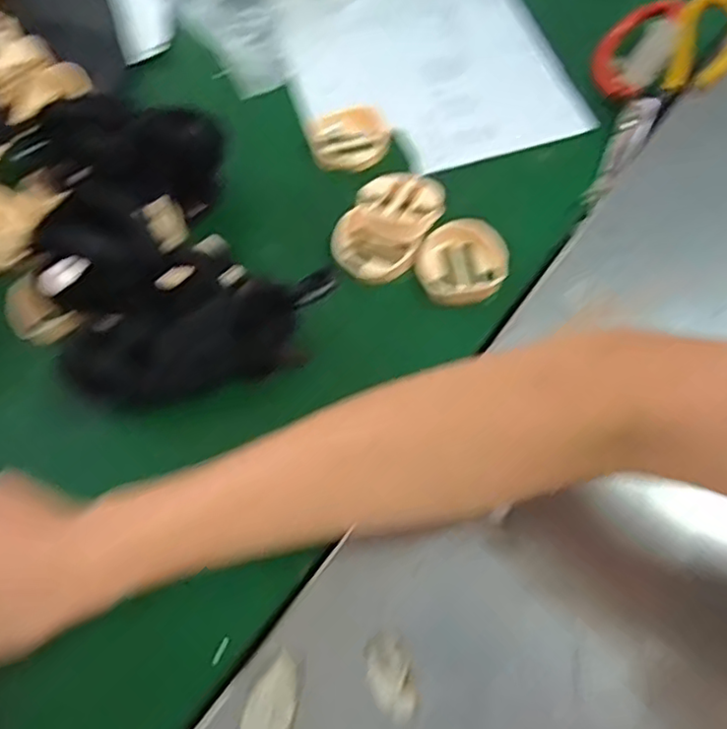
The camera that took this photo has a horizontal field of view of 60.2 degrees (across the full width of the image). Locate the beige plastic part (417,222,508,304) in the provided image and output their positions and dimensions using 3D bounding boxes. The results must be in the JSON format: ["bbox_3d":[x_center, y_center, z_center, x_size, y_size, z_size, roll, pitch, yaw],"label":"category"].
[{"bbox_3d":[0.069,-0.069,0.436,0.062,0.021,0.059,-1,65,2],"label":"beige plastic part"}]

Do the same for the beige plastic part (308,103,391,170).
[{"bbox_3d":[-0.011,-0.180,0.496,0.061,0.013,0.053,-3,65,1],"label":"beige plastic part"}]

